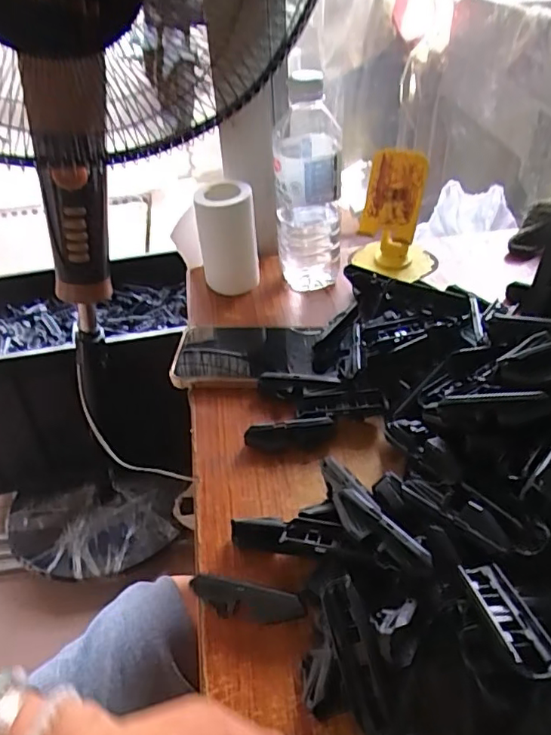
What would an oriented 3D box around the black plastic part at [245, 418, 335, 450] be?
[{"bbox_3d":[0.011,0.055,0.446,0.069,0.019,0.016,-5,42,-2],"label":"black plastic part"}]

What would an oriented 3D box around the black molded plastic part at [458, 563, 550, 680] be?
[{"bbox_3d":[0.111,0.118,0.271,0.022,0.008,0.075,-5,15,-2],"label":"black molded plastic part"}]

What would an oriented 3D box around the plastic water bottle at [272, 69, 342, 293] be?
[{"bbox_3d":[0.033,-0.182,0.579,0.065,0.214,0.074,-3,42,1],"label":"plastic water bottle"}]

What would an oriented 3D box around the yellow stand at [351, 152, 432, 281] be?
[{"bbox_3d":[0.131,-0.161,0.614,0.088,0.137,0.082,13,44,18],"label":"yellow stand"}]

